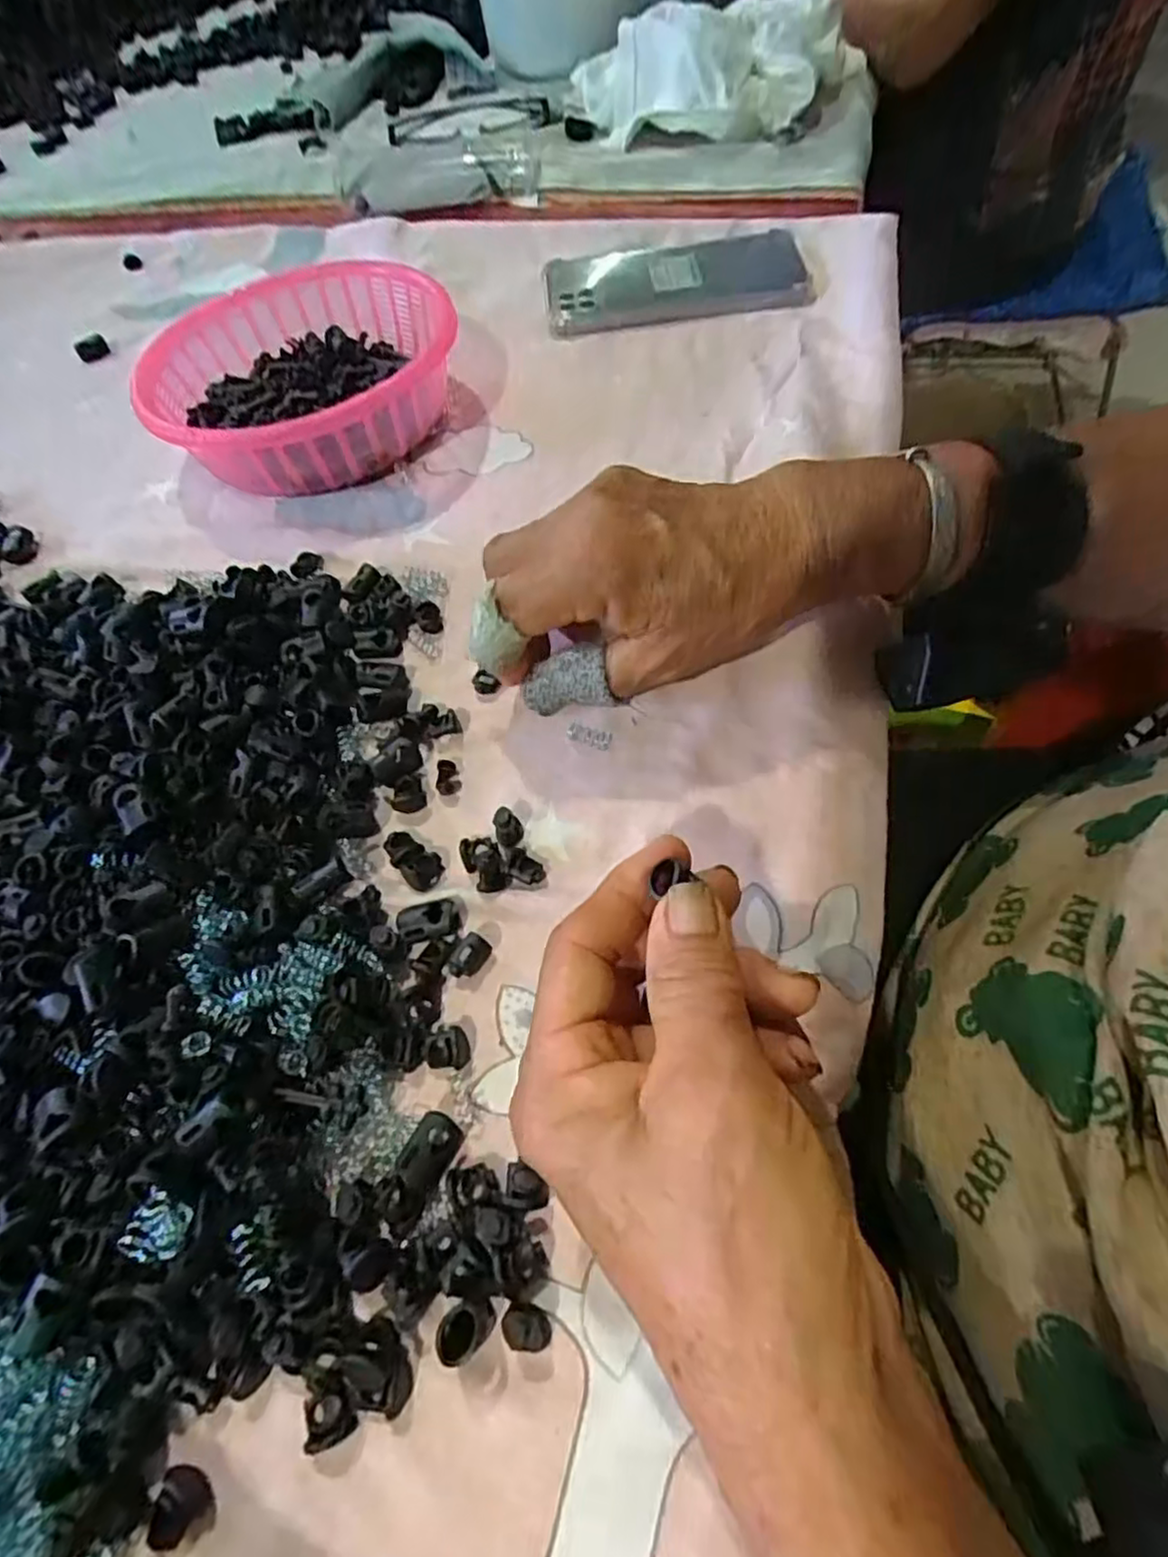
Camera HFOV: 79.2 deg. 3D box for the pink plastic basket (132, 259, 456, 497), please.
[{"bbox_3d":[-0.156,-0.225,0.401,0.164,0.051,0.169,-26,60,-8],"label":"pink plastic basket"}]

